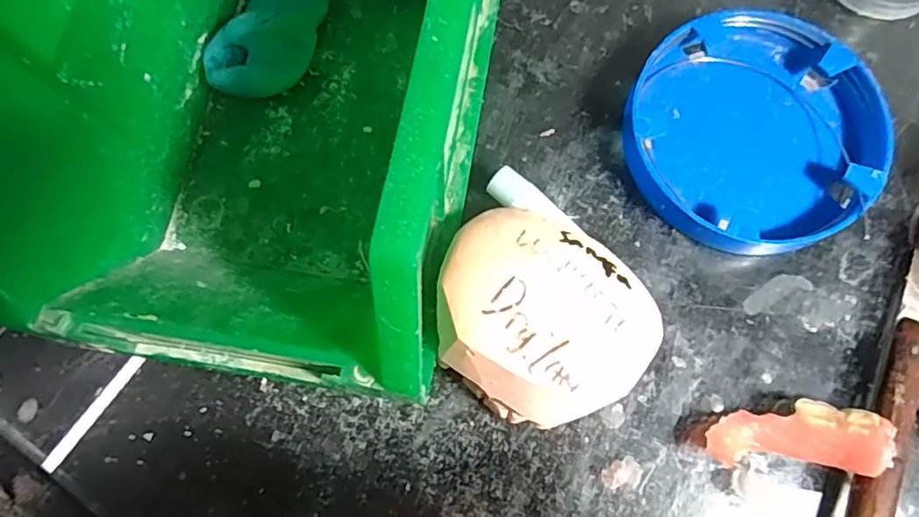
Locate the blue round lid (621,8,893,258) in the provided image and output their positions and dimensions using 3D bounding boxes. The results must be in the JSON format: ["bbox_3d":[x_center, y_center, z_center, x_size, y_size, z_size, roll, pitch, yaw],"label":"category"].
[{"bbox_3d":[0.096,-0.041,0.191,0.078,0.015,0.078,0,75,1],"label":"blue round lid"}]

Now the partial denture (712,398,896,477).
[{"bbox_3d":[0.095,0.050,0.167,0.047,0.016,0.018,3,75,2],"label":"partial denture"}]

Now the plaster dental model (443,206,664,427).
[{"bbox_3d":[0.022,0.018,0.169,0.061,0.031,0.052,35,78,9],"label":"plaster dental model"}]

